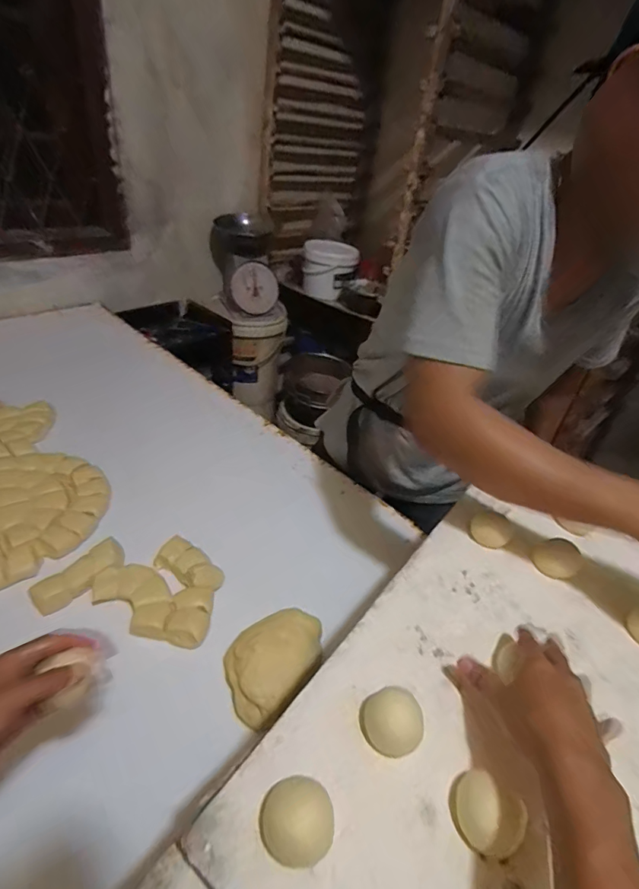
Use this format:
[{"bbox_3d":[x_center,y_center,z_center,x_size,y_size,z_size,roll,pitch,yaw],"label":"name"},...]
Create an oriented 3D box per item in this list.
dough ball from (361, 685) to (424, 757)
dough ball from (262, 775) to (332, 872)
[{"bbox_3d":[0.059,0.227,0.365,0.044,0.034,0.043,5,35,-3],"label":"dough ball"},{"bbox_3d":[-0.016,0.260,0.311,0.048,0.026,0.045,5,35,-3],"label":"dough ball"}]

